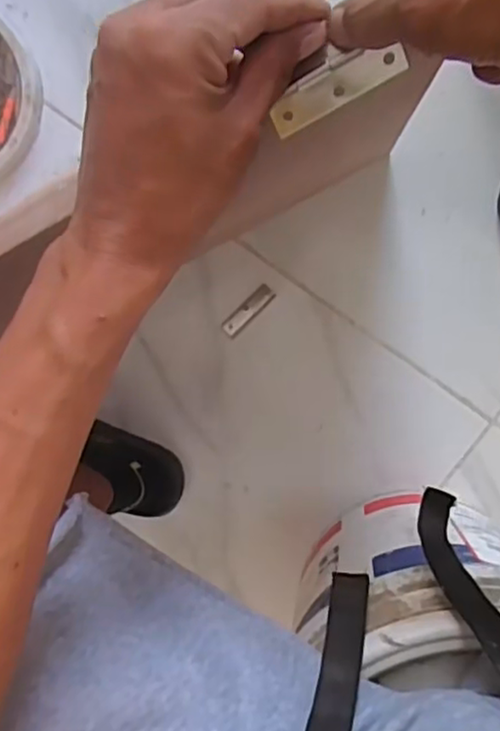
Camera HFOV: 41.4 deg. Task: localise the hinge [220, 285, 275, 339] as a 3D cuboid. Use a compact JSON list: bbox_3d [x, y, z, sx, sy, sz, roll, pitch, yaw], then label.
[{"bbox_3d":[-0.002,-0.057,0.698,0.018,0.004,0.066,45,99,-1],"label":"hinge"}]

